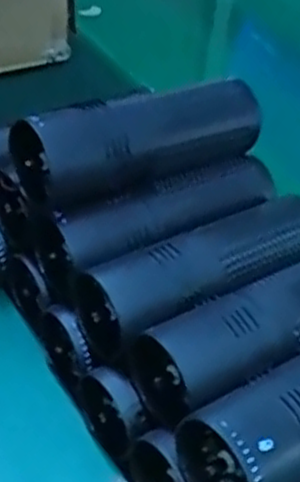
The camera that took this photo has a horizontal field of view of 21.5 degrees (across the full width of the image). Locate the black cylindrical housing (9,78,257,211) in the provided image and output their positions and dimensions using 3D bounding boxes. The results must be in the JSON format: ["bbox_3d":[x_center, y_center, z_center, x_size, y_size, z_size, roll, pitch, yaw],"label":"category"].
[{"bbox_3d":[-0.002,-0.071,0.512,0.172,0.046,0.051,-22,46,-30],"label":"black cylindrical housing"}]

